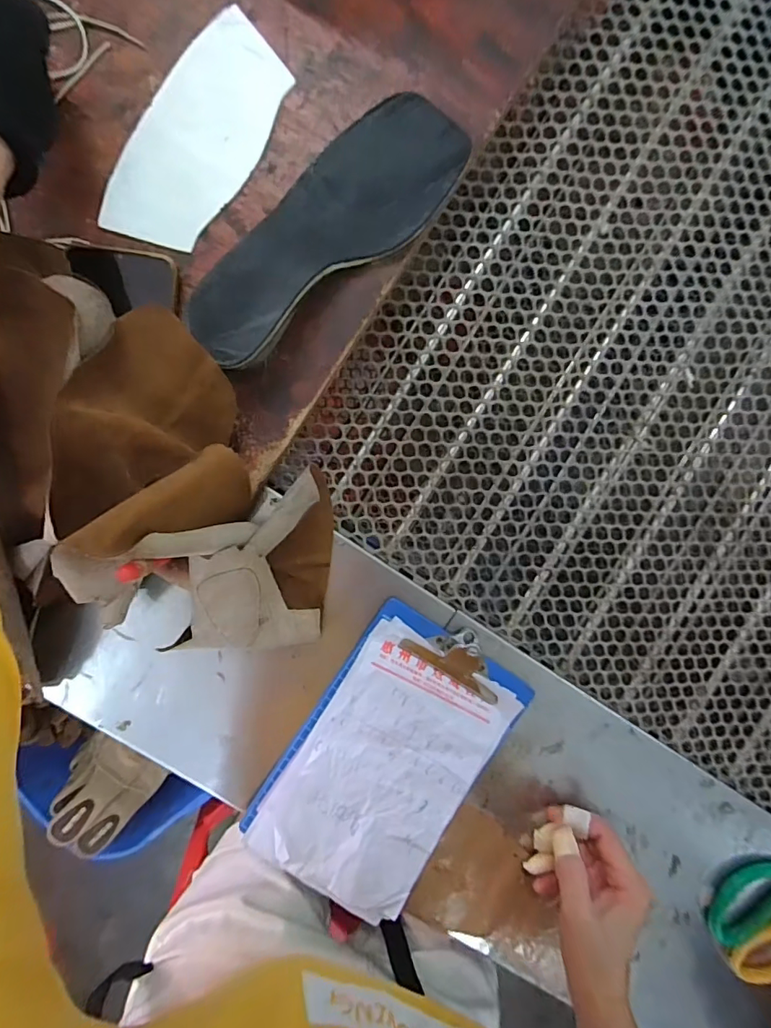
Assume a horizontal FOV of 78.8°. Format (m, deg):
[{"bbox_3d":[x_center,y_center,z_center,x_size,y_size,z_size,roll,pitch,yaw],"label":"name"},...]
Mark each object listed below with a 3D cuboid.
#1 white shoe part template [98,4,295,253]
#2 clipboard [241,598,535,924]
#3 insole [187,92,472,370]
[{"bbox_3d":[-0.134,-0.270,0.338,0.080,0.004,0.170,33,90,-5],"label":"white shoe part template"},{"bbox_3d":[0.007,0.196,0.377,0.148,0.024,0.217,33,90,-5],"label":"clipboard"},{"bbox_3d":[-0.043,-0.201,0.328,0.231,0.045,0.081,-43,95,-1],"label":"insole"}]

